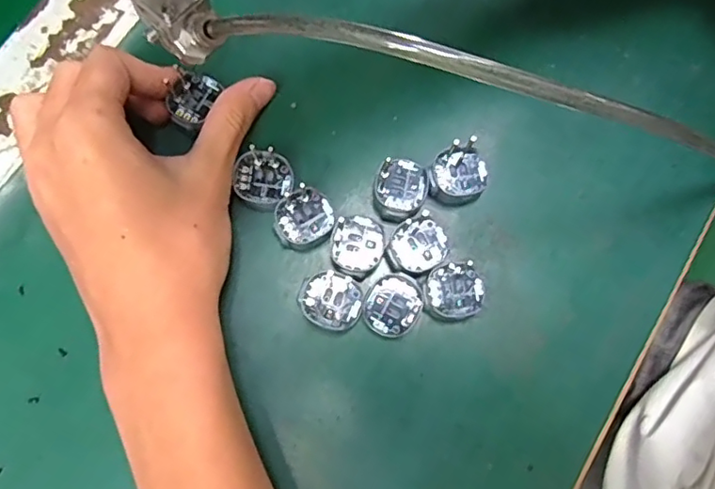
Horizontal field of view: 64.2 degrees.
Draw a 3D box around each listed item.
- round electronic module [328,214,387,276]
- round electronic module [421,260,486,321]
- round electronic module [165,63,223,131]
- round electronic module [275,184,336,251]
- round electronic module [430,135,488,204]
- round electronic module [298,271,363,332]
[{"bbox_3d":[0.000,0.000,0.260,0.024,0.004,0.027,21,79,4],"label":"round electronic module"},{"bbox_3d":[0.044,0.022,0.262,0.027,0.009,0.025,0,78,-1],"label":"round electronic module"},{"bbox_3d":[-0.080,-0.070,0.271,0.020,0.006,0.028,25,79,4],"label":"round electronic module"},{"bbox_3d":[-0.024,-0.013,0.262,0.026,0.004,0.028,0,78,-1],"label":"round electronic module"},{"bbox_3d":[0.048,-0.033,0.271,0.030,0.010,0.026,-39,81,-8],"label":"round electronic module"},{"bbox_3d":[-0.012,0.024,0.254,0.028,0.004,0.025,30,79,5],"label":"round electronic module"}]

